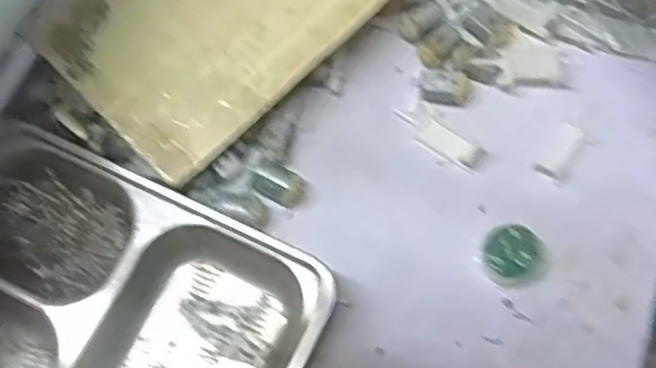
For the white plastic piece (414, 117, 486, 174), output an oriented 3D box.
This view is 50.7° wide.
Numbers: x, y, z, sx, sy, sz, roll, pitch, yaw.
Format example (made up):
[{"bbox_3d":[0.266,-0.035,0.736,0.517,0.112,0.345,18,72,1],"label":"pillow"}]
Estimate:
[{"bbox_3d":[0.075,-0.025,0.425,0.042,0.004,0.018,33,75,11],"label":"white plastic piece"}]

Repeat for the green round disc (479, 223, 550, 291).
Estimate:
[{"bbox_3d":[0.108,0.042,0.398,0.038,0.016,0.034,41,77,13],"label":"green round disc"}]

